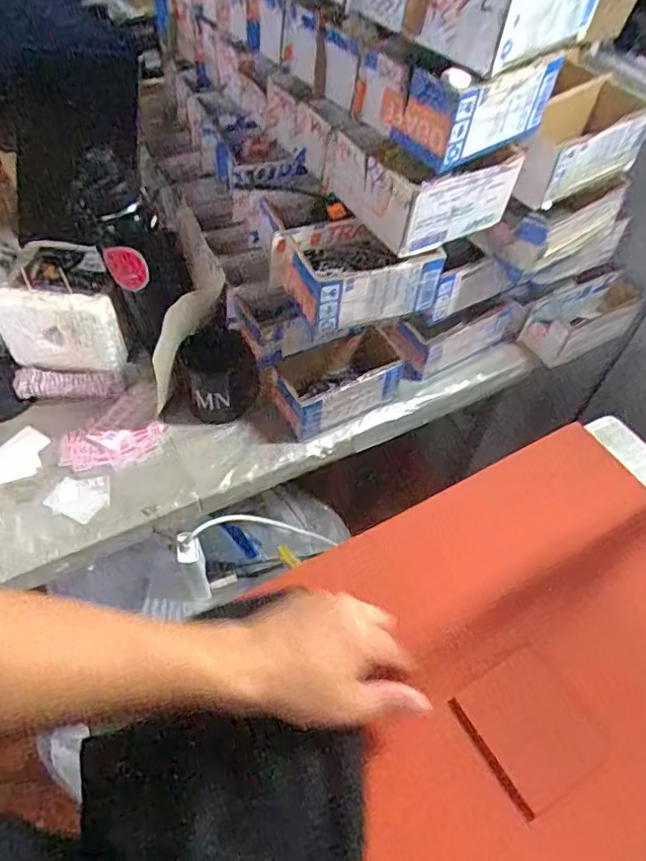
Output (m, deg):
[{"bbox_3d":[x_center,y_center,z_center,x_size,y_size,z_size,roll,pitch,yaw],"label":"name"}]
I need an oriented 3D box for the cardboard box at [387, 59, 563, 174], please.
[{"bbox_3d":[0.143,-0.324,0.572,0.146,0.072,0.087,-34,63,-25],"label":"cardboard box"}]

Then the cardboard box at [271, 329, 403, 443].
[{"bbox_3d":[0.023,-0.068,0.776,0.183,0.077,0.092,-24,58,-20],"label":"cardboard box"}]

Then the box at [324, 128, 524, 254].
[{"bbox_3d":[0.103,-0.271,0.633,0.153,0.078,0.135,-30,61,-23],"label":"box"}]

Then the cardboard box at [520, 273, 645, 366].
[{"bbox_3d":[0.371,-0.162,0.851,0.172,0.078,0.086,-19,57,-17],"label":"cardboard box"}]

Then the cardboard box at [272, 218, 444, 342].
[{"bbox_3d":[0.036,-0.171,0.649,0.164,0.073,0.094,-16,56,-15],"label":"cardboard box"}]

